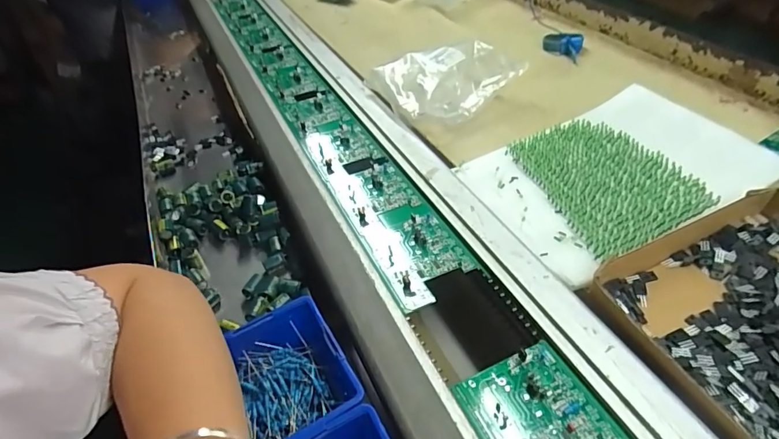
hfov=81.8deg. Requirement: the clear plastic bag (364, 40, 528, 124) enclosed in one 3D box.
[{"bbox_3d":[0.084,-0.195,0.653,0.199,0.071,0.119,-14,44,-4],"label":"clear plastic bag"}]

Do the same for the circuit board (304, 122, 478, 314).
[{"bbox_3d":[-0.018,-0.028,0.539,0.089,0.012,0.329,-21,43,-15],"label":"circuit board"}]

